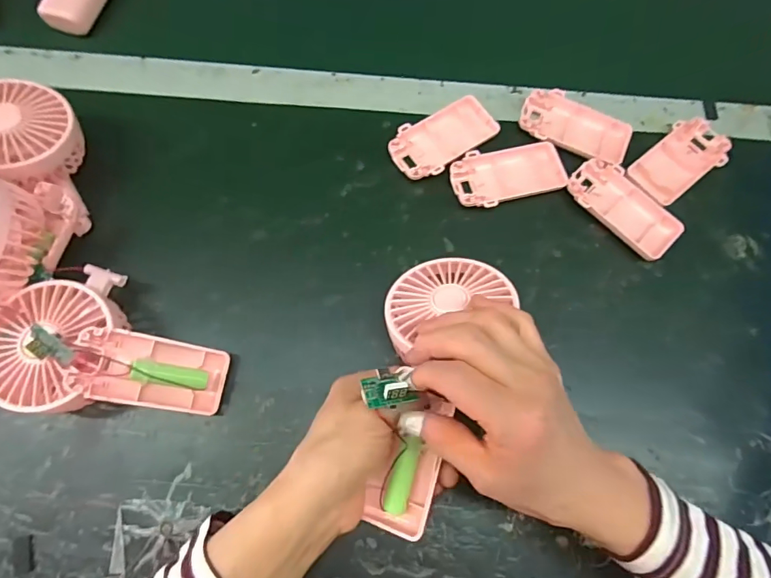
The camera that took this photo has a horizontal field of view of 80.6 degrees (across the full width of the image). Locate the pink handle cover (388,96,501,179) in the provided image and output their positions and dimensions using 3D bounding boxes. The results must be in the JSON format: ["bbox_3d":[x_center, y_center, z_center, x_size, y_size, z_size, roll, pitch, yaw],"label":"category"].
[{"bbox_3d":[0.051,-0.132,0.401,0.097,0.015,0.051,-30,74,-10],"label":"pink handle cover"}]

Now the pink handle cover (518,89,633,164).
[{"bbox_3d":[0.169,-0.145,0.406,0.096,0.013,0.052,27,73,8],"label":"pink handle cover"}]

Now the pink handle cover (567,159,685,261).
[{"bbox_3d":[0.201,-0.068,0.386,0.052,0.016,0.096,-42,77,-13],"label":"pink handle cover"}]

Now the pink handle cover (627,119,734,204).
[{"bbox_3d":[0.260,-0.113,0.400,0.092,0.010,0.051,-41,77,-13],"label":"pink handle cover"}]

